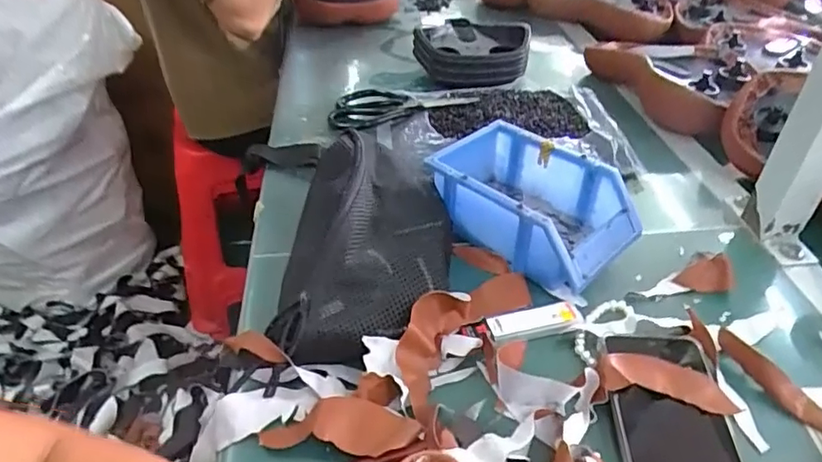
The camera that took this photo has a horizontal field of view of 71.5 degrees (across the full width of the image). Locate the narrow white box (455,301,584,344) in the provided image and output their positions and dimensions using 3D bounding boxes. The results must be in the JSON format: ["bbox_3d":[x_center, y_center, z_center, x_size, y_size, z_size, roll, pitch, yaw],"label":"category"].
[{"bbox_3d":[0.090,0.074,0.462,0.103,0.013,0.024,-9,40,-13],"label":"narrow white box"}]

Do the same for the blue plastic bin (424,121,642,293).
[{"bbox_3d":[0.115,-0.028,0.545,0.182,0.069,0.128,28,47,29],"label":"blue plastic bin"}]

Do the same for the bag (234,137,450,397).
[{"bbox_3d":[-0.052,0.002,0.497,0.165,0.076,0.231,-4,40,-6],"label":"bag"}]

